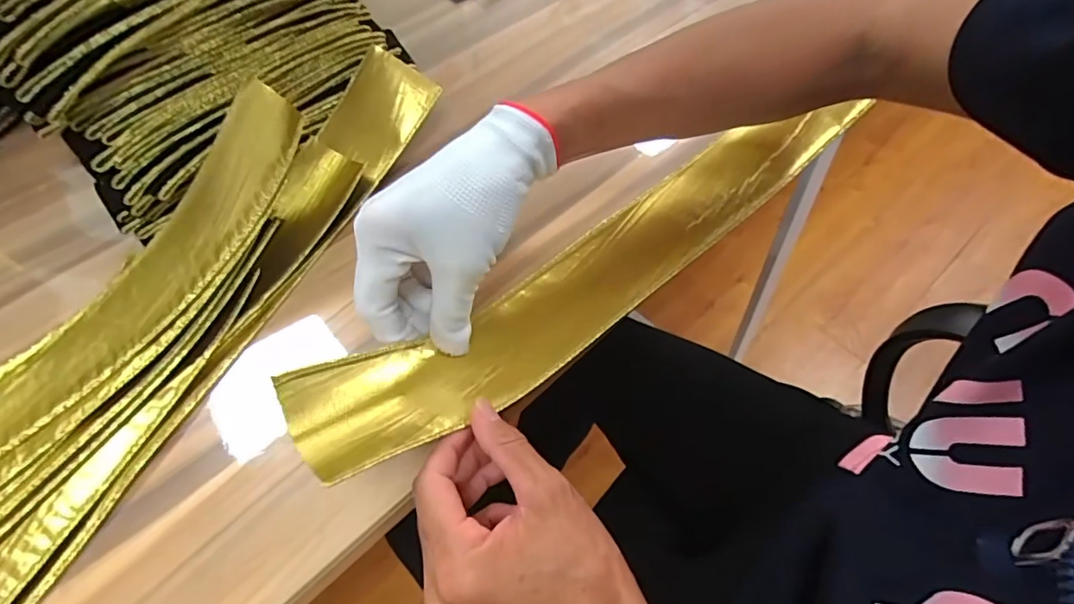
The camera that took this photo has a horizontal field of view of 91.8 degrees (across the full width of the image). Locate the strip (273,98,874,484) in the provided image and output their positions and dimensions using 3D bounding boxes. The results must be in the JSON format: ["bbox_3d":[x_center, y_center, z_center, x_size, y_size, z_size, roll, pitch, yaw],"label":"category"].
[{"bbox_3d":[0.051,-0.031,0.320,0.400,0.049,0.058,-33,63,-25],"label":"strip"}]

